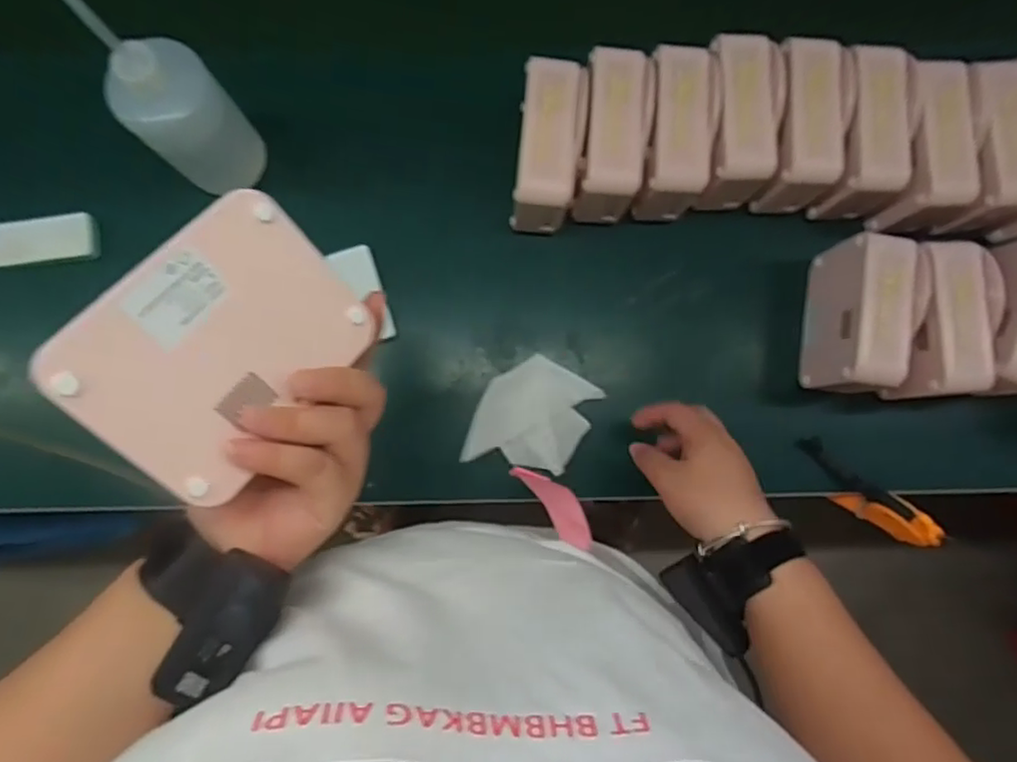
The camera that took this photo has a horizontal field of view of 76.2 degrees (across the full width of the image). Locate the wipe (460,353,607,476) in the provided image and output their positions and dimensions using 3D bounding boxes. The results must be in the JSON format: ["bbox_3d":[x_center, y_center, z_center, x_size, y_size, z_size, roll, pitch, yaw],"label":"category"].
[{"bbox_3d":[0.022,0.036,0.602,0.096,0.012,0.112,29,84,2],"label":"wipe"}]

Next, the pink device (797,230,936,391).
[{"bbox_3d":[0.308,-0.055,0.571,0.061,0.090,0.134,8,84,0],"label":"pink device"}]

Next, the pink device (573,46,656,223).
[{"bbox_3d":[0.091,-0.213,0.573,0.059,0.080,0.126,4,84,0],"label":"pink device"}]

